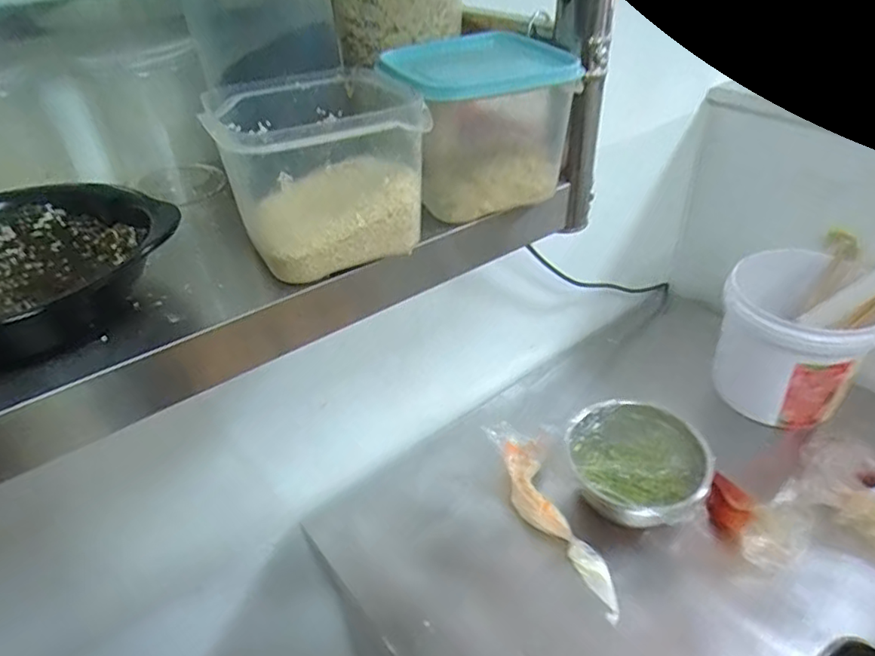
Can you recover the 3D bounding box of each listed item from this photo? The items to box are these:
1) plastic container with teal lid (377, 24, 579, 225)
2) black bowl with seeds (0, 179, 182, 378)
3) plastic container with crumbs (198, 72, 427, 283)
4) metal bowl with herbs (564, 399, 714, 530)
[{"bbox_3d":[0.028,-0.145,0.415,0.127,0.088,0.117,-20,42,-21],"label":"plastic container with teal lid"},{"bbox_3d":[-0.214,-0.028,0.303,0.144,0.040,0.121,14,42,20],"label":"black bowl with seeds"},{"bbox_3d":[-0.070,-0.097,0.355,0.105,0.083,0.115,-18,41,-18],"label":"plastic container with crumbs"},{"bbox_3d":[0.253,0.171,0.755,0.155,0.086,0.153,-1,39,1],"label":"metal bowl with herbs"}]

